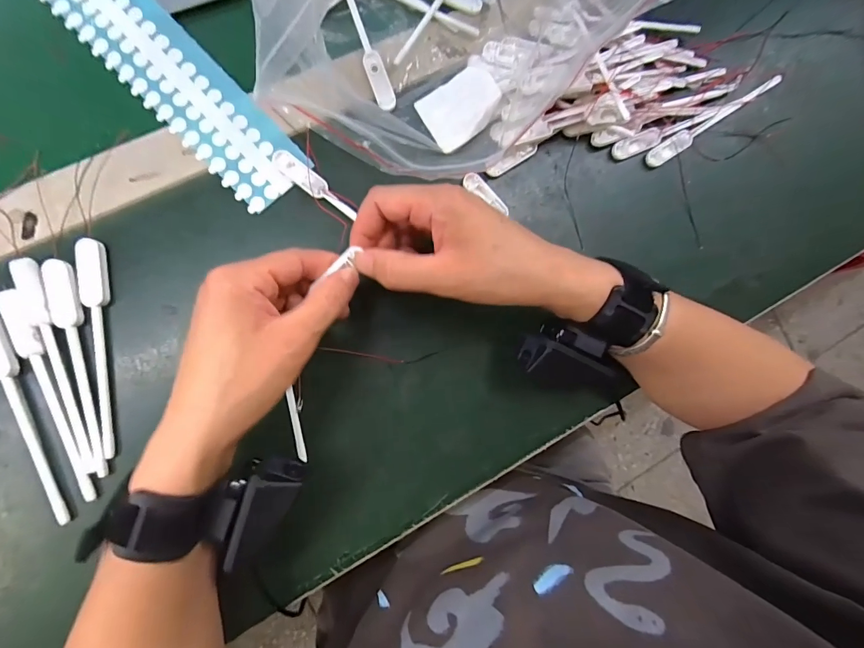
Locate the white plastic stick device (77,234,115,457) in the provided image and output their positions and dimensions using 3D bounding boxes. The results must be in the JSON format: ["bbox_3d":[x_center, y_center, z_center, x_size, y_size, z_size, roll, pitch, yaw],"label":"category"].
[{"bbox_3d":[-0.225,0.016,0.271,0.015,0.009,0.144,-3,87,-8],"label":"white plastic stick device"}]

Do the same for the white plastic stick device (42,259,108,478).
[{"bbox_3d":[-0.234,0.029,0.267,0.018,0.005,0.144,-11,88,-9],"label":"white plastic stick device"}]

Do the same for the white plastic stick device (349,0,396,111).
[{"bbox_3d":[-0.049,-0.212,0.308,0.015,0.006,0.097,-21,90,-9],"label":"white plastic stick device"}]

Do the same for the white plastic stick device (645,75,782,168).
[{"bbox_3d":[0.243,-0.176,0.347,0.141,0.009,0.015,-33,92,-9],"label":"white plastic stick device"}]

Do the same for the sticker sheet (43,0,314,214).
[{"bbox_3d":[-0.241,-0.236,0.292,0.059,0.007,0.378,-44,93,-8],"label":"sticker sheet"}]

